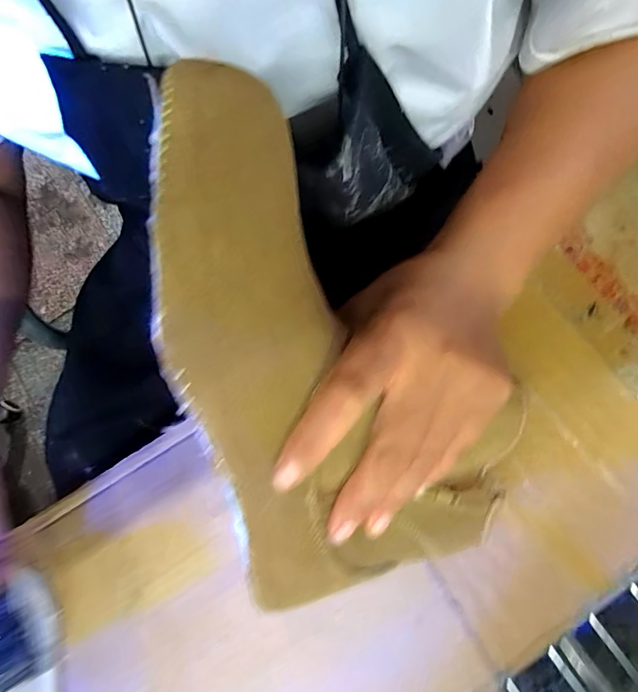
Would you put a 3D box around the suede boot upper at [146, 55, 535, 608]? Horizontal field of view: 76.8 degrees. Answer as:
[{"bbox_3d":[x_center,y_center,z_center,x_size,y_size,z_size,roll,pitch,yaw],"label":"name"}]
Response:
[{"bbox_3d":[0.008,0.021,0.171,0.139,0.029,0.241,-26,118,-3],"label":"suede boot upper"}]

